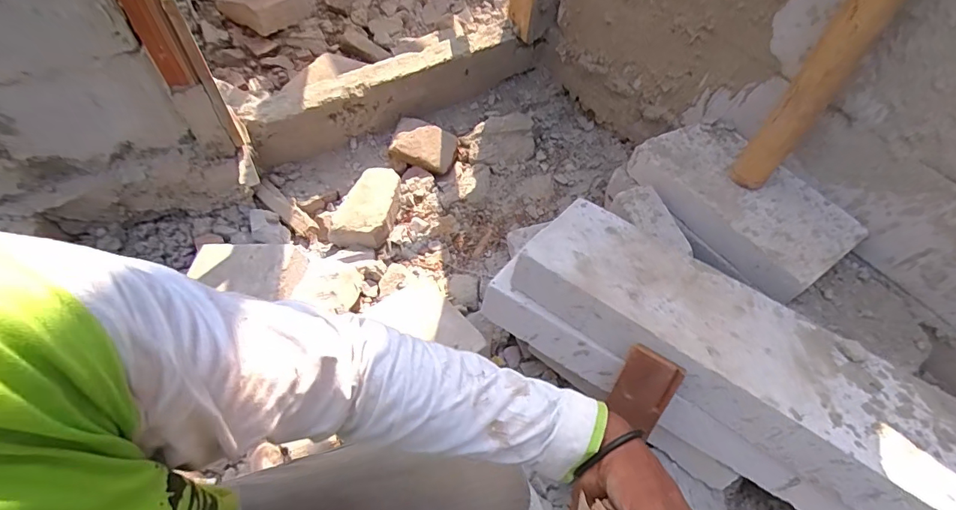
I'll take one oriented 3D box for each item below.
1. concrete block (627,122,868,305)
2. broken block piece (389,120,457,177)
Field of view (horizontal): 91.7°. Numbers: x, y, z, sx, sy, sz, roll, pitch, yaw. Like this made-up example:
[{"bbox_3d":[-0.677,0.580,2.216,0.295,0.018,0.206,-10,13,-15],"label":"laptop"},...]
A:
[{"bbox_3d":[0.498,-0.101,0.895,0.235,0.074,0.386,-28,62,-21],"label":"concrete block"},{"bbox_3d":[-0.133,-0.275,1.159,0.154,0.067,0.113,14,56,5],"label":"broken block piece"}]

